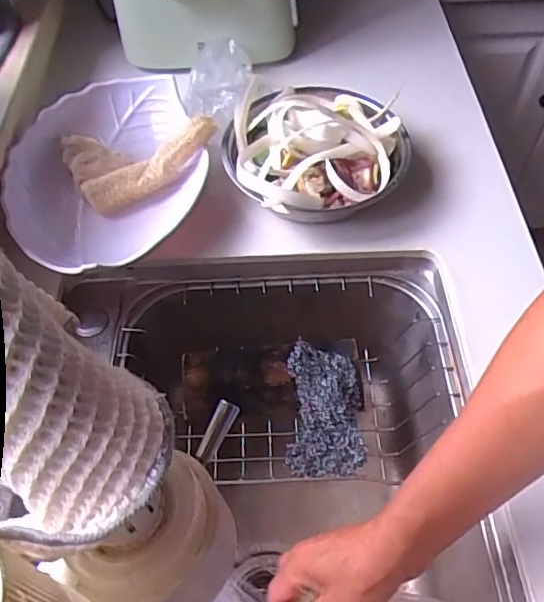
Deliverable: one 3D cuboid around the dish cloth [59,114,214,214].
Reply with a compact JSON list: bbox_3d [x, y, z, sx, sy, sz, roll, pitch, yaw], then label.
[{"bbox_3d":[-0.160,-0.182,0.650,0.154,0.063,0.127,-28,60,-16],"label":"dish cloth"}]

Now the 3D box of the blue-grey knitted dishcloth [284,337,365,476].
[{"bbox_3d":[0.055,0.111,0.594,0.077,0.032,0.138,0,57,1],"label":"blue-grey knitted dishcloth"}]

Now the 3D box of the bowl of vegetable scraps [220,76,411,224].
[{"bbox_3d":[0.048,-0.168,0.636,0.197,0.075,0.200,0,57,1],"label":"bowl of vegetable scraps"}]

